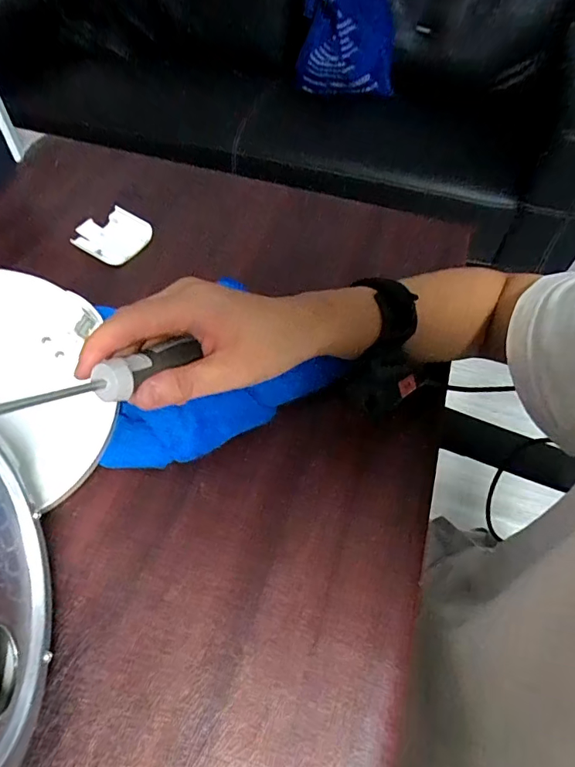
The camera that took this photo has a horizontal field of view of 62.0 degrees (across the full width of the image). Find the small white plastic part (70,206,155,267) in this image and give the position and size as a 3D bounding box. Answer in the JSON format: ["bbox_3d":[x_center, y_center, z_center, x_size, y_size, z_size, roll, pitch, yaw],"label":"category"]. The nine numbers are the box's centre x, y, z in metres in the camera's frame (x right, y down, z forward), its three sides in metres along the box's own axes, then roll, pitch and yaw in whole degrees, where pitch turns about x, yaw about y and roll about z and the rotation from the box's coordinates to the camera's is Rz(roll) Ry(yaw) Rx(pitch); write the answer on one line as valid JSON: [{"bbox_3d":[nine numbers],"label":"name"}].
[{"bbox_3d":[-0.202,-0.169,0.541,0.086,0.016,0.071,27,57,16],"label":"small white plastic part"}]

